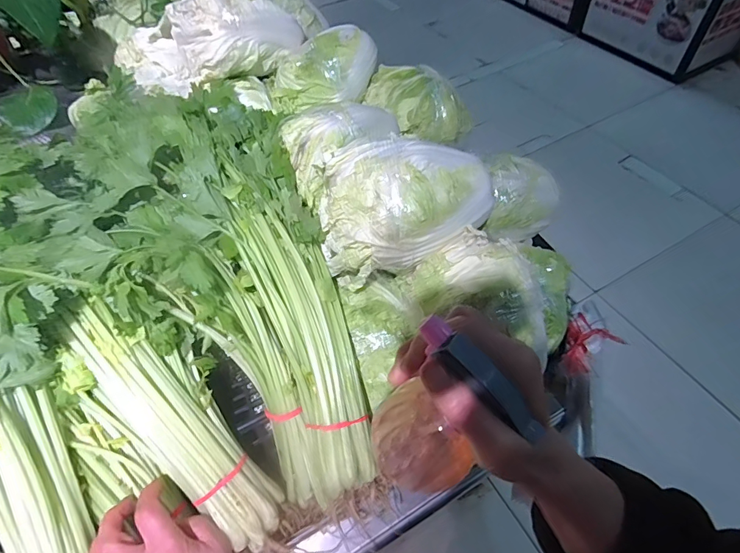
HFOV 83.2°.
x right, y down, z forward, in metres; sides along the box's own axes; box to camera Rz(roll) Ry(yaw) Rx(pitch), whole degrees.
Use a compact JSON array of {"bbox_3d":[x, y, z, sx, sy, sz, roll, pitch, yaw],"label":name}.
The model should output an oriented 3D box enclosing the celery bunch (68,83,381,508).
[{"bbox_3d":[-0.151,-0.018,0.478,0.213,0.134,0.562,-26,81,-14],"label":"celery bunch"}]

